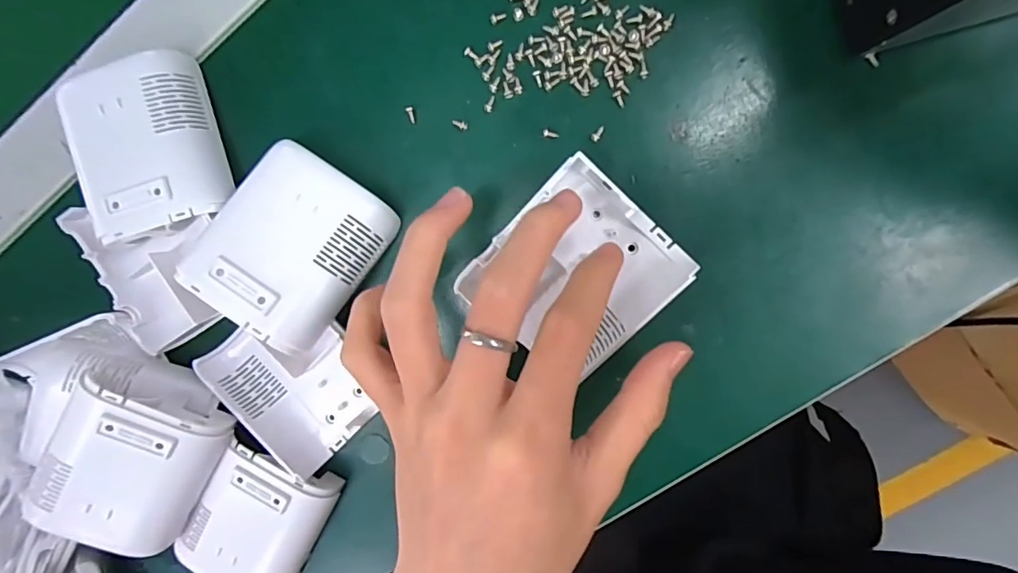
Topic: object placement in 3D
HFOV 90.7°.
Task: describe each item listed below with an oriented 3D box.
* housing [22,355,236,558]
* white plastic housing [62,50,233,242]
[{"bbox_3d":[-0.177,0.086,0.237,0.064,0.034,0.084,23,100,3],"label":"housing"},{"bbox_3d":[-0.172,-0.065,0.236,0.064,0.026,0.077,-17,96,9],"label":"white plastic housing"}]

